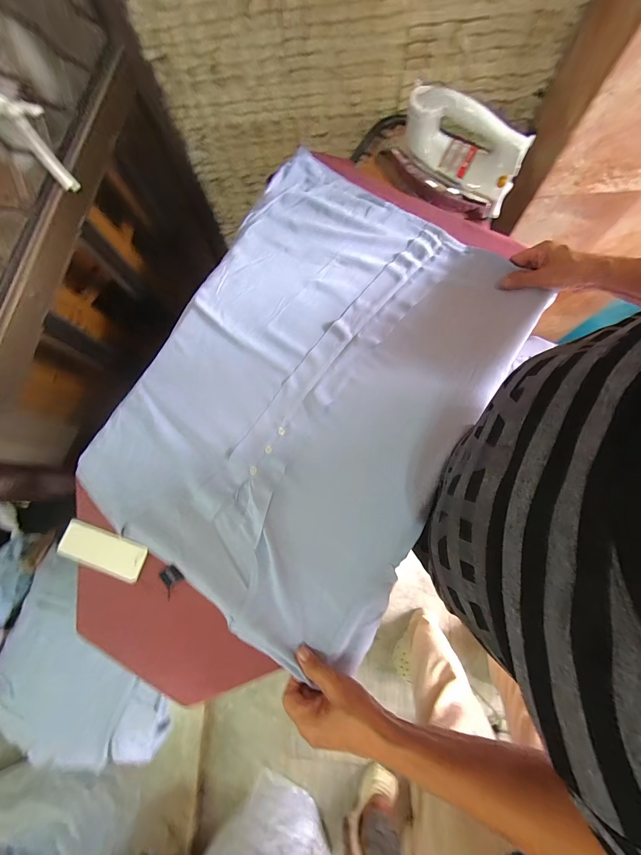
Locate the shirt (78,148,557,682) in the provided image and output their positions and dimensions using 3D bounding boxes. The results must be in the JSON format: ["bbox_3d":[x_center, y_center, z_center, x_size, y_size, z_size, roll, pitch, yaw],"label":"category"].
[{"bbox_3d":[-0.010,-0.077,0.441,0.471,0.026,0.665,30,81,7],"label":"shirt"}]

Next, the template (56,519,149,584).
[{"bbox_3d":[-0.306,0.173,0.410,0.122,0.008,0.051,18,80,5],"label":"template"}]

